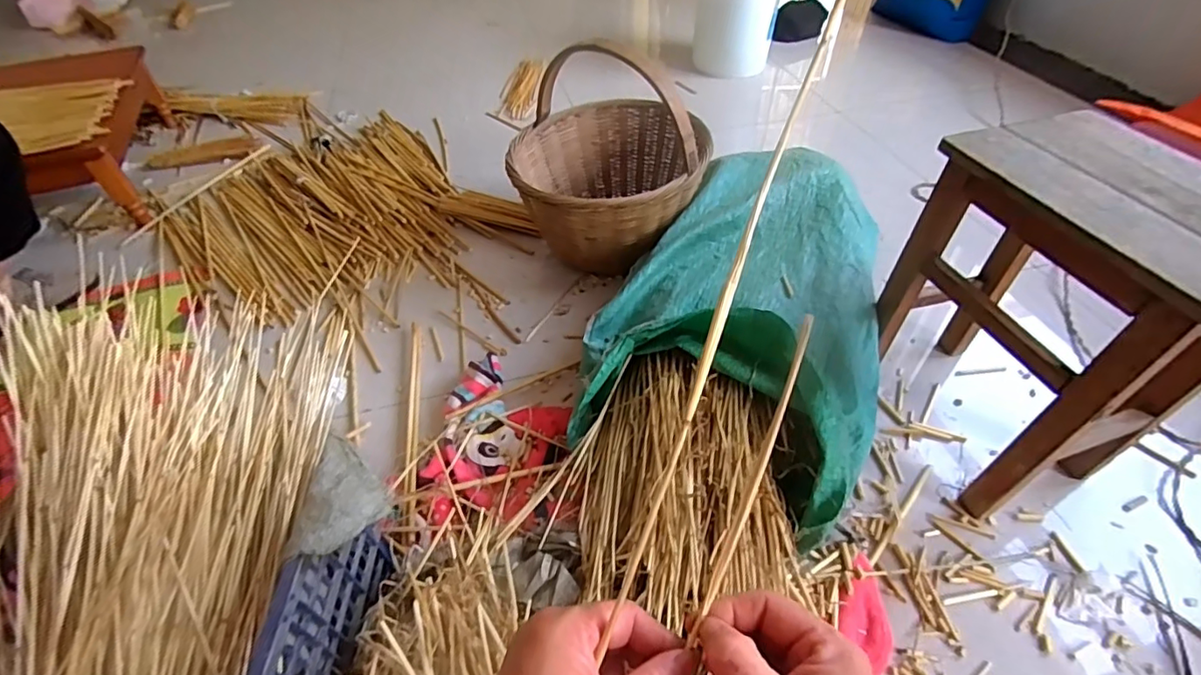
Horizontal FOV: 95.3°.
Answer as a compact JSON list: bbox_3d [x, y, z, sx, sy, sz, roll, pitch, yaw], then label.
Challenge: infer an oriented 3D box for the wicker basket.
[{"bbox_3d":[0.012,-0.382,1.150,0.392,0.428,0.434,-6,47,-2],"label":"wicker basket"}]

